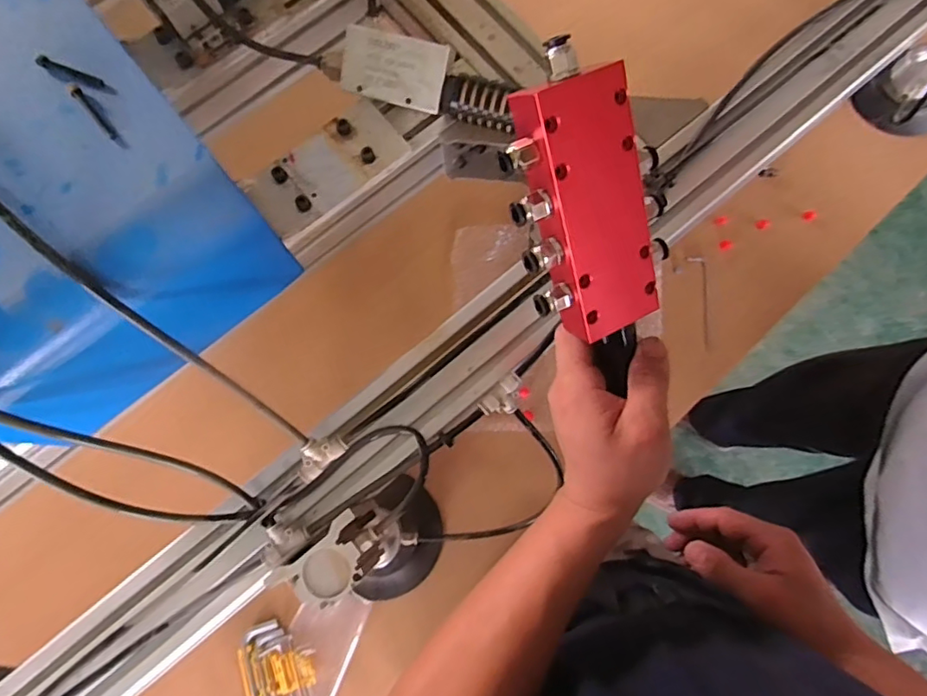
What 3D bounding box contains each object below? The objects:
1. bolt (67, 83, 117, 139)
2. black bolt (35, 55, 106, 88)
[{"bbox_3d":[-0.252,-0.160,0.374,0.007,0.006,0.048,-41,81,-7],"label":"bolt"},{"bbox_3d":[-0.272,-0.191,0.380,0.050,0.004,0.007,21,79,5],"label":"black bolt"}]

